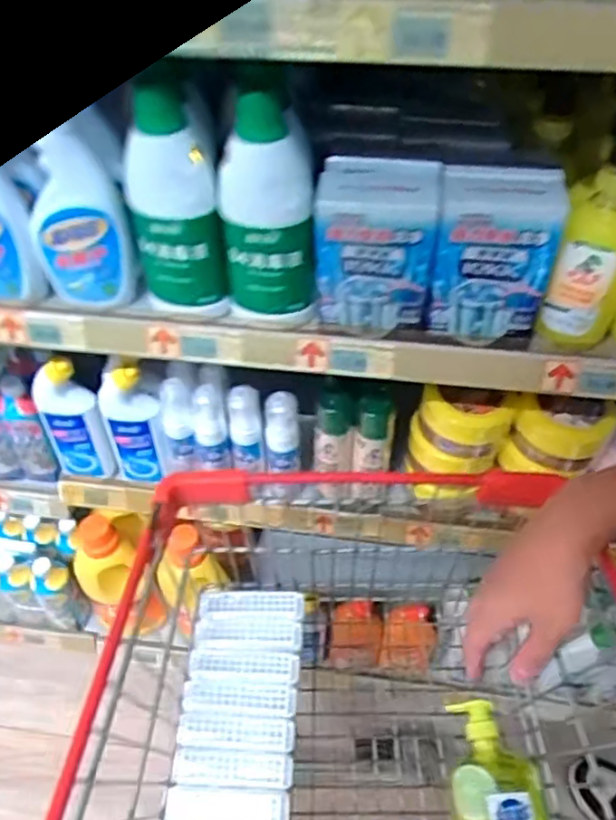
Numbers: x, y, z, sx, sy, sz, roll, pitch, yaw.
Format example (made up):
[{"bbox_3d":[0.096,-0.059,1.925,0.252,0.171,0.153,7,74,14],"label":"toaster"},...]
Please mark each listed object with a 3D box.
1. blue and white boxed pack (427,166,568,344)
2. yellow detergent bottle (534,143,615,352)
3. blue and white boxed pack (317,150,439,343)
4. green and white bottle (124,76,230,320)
[{"bbox_3d":[0.180,-0.147,0.631,0.114,0.156,0.064,7,48,6],"label":"blue and white boxed pack"},{"bbox_3d":[0.276,-0.148,0.614,0.074,0.196,0.072,19,50,16],"label":"yellow detergent bottle"},{"bbox_3d":[0.063,-0.156,0.634,0.111,0.159,0.072,0,48,0],"label":"blue and white boxed pack"},{"bbox_3d":[-0.130,-0.191,0.622,0.081,0.233,0.058,-8,48,-8],"label":"green and white bottle"}]

